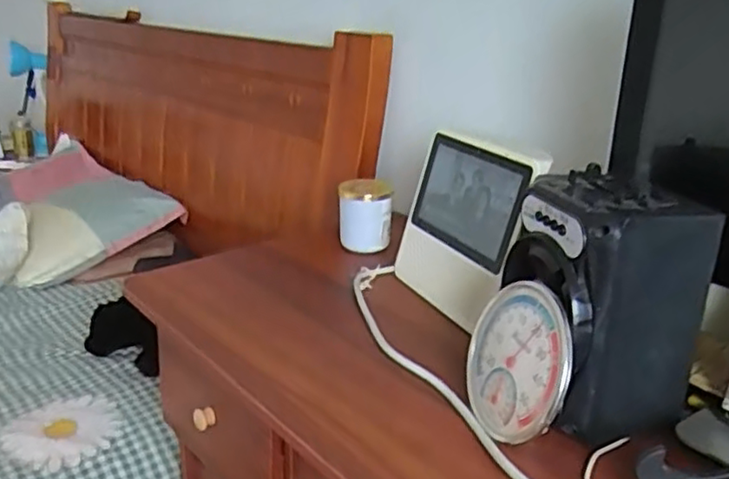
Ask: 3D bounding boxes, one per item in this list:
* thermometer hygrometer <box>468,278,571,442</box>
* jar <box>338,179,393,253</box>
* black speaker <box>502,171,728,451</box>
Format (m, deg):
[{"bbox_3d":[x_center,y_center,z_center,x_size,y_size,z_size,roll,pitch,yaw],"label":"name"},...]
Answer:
[{"bbox_3d":[0.118,0.094,0.521,0.011,0.116,0.118,14,33,-24],"label":"thermometer hygrometer"},{"bbox_3d":[0.000,-0.033,0.897,0.071,0.085,0.056,3,21,3],"label":"jar"},{"bbox_3d":[0.186,0.054,0.543,0.106,0.193,0.124,-6,22,-19],"label":"black speaker"}]

